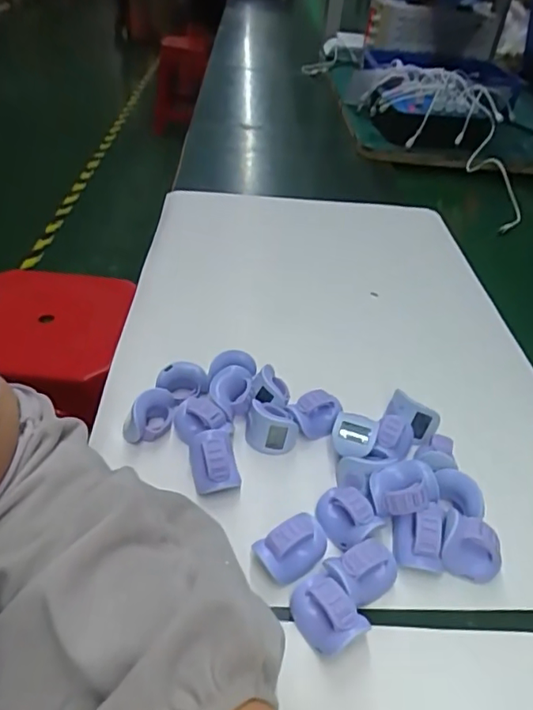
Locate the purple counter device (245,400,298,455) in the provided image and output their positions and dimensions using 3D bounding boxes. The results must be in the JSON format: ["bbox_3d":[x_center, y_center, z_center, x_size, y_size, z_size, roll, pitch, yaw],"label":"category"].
[{"bbox_3d":[0.004,0.050,0.398,0.036,0.028,0.031,5,38,-1],"label":"purple counter device"}]

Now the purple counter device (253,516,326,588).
[{"bbox_3d":[0.017,0.112,0.324,0.043,0.029,0.025,-18,44,-28],"label":"purple counter device"}]

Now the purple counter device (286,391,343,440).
[{"bbox_3d":[0.037,0.046,0.408,0.039,0.034,0.020,-5,40,-14],"label":"purple counter device"}]

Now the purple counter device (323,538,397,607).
[{"bbox_3d":[0.057,0.123,0.312,0.041,0.029,0.023,-10,41,-19],"label":"purple counter device"}]

